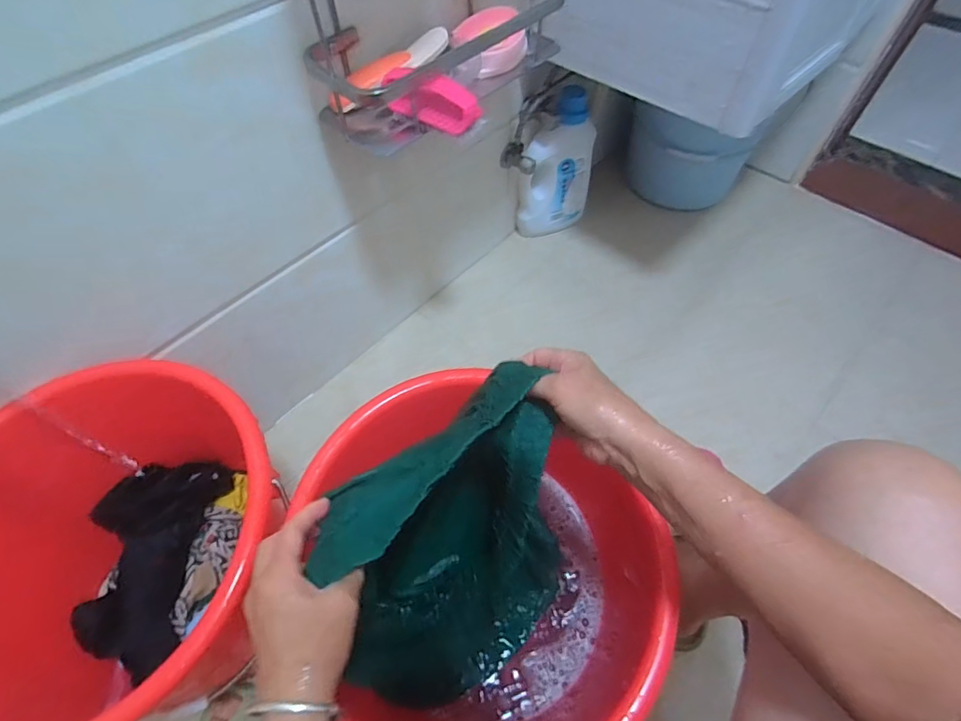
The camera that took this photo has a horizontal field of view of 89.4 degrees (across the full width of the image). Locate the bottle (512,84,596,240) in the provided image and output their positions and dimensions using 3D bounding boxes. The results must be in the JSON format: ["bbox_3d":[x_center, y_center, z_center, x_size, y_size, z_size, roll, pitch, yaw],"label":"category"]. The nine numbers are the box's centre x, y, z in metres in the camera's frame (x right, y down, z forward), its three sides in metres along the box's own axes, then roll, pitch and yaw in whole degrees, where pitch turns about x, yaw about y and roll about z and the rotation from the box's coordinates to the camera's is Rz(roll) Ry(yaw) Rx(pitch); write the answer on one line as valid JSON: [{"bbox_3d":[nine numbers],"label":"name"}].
[{"bbox_3d":[0.159,-0.400,1.018,0.166,0.284,0.074,-31,62,-17],"label":"bottle"}]

